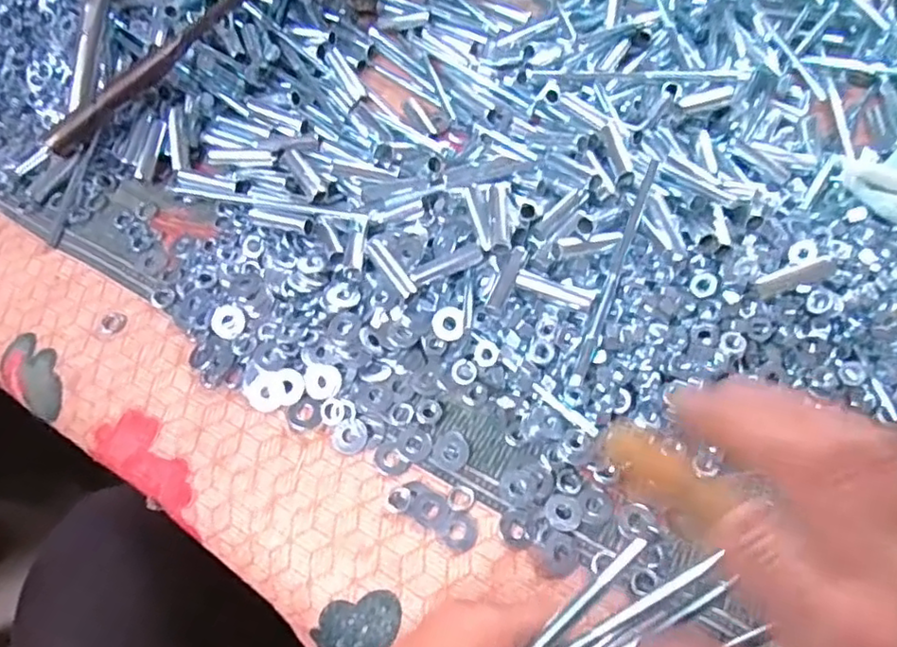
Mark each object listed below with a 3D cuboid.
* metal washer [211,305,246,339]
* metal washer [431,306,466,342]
[{"bbox_3d":[-0.127,-0.001,0.366,0.019,0.004,0.023,-27,65,-12],"label":"metal washer"},{"bbox_3d":[0.000,0.000,0.360,0.019,0.004,0.019,-1,85,11],"label":"metal washer"}]

